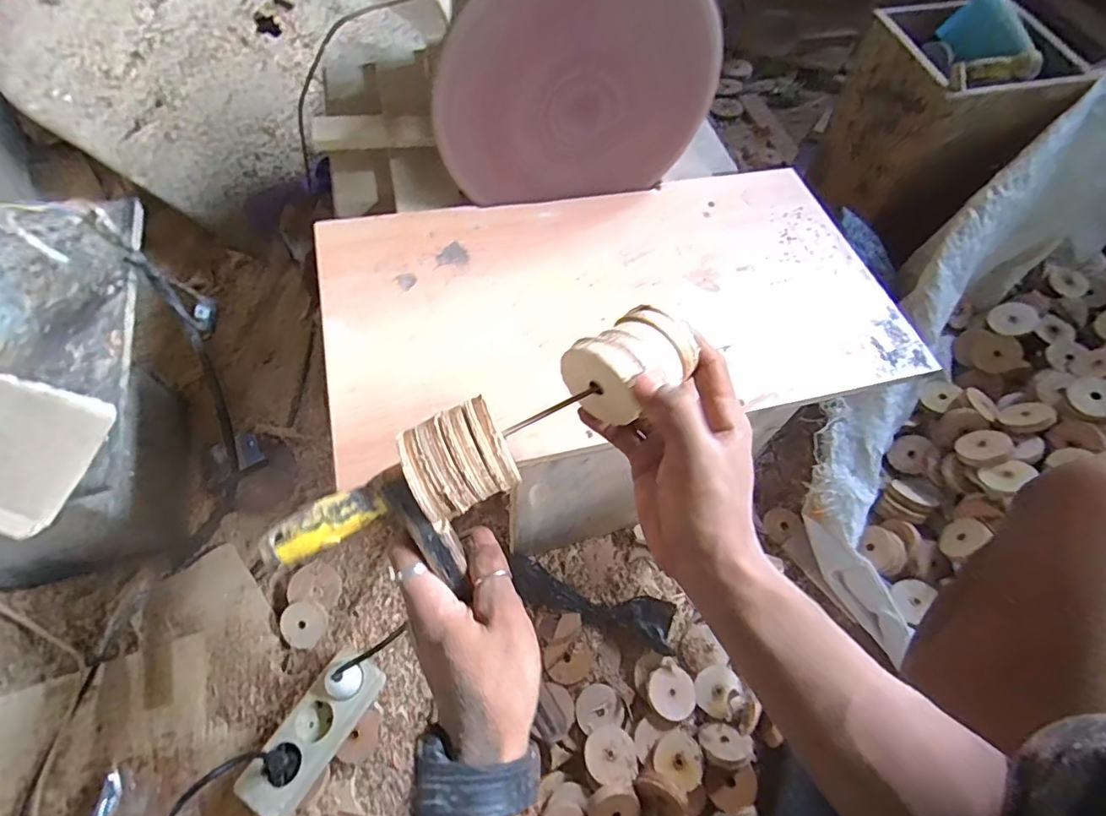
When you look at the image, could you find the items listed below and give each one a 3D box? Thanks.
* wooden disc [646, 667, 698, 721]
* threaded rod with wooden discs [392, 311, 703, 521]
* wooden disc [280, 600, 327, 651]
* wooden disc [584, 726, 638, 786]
[{"bbox_3d":[0.132,0.314,0.582,0.050,0.006,0.052,0,46,0],"label":"wooden disc"},{"bbox_3d":[-0.001,-0.001,0.292,0.167,0.045,0.048,-29,66,-8],"label":"threaded rod with wooden discs"},{"bbox_3d":[-0.294,0.256,0.620,0.050,0.007,0.054,0,76,-2],"label":"wooden disc"},{"bbox_3d":[0.062,0.366,0.555,0.055,0.006,0.049,-1,56,-8],"label":"wooden disc"}]

